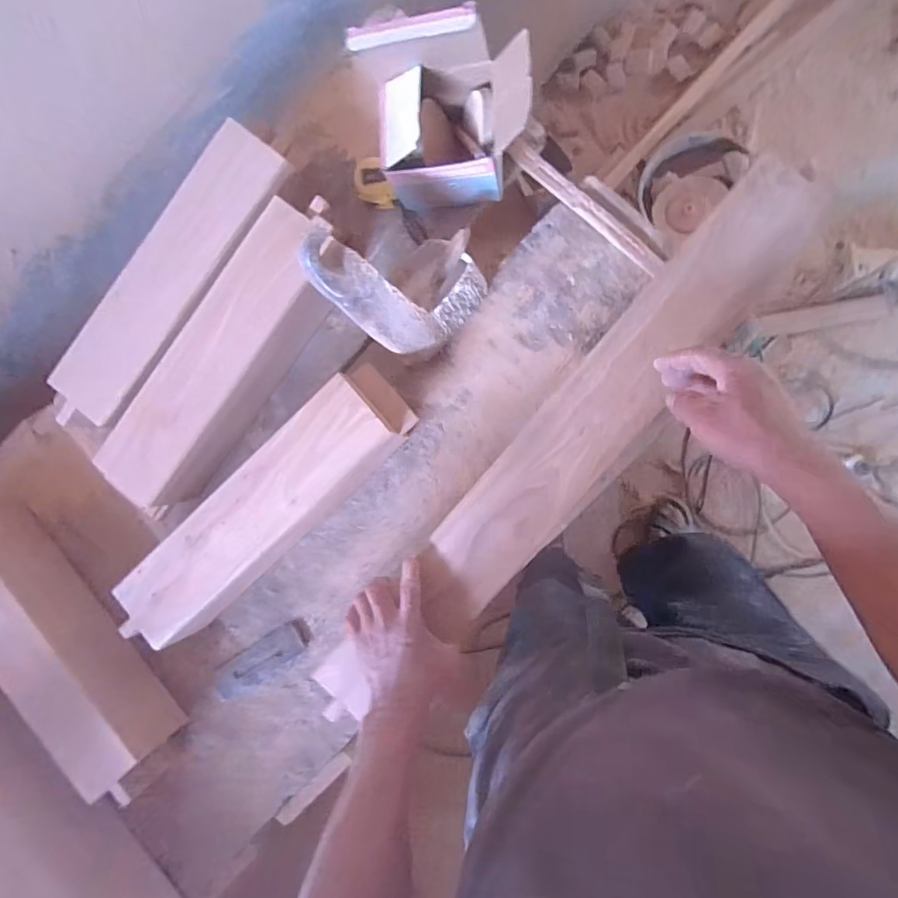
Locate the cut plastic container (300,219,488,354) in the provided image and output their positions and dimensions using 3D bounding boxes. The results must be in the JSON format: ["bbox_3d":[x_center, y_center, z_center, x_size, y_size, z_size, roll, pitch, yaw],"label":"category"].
[{"bbox_3d":[-0.054,-0.184,0.585,0.062,0.250,0.125,5,90,49],"label":"cut plastic container"}]

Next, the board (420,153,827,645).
[{"bbox_3d":[0.177,-0.046,0.549,0.103,0.032,0.608,40,94,6],"label":"board"}]

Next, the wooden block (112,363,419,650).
[{"bbox_3d":[-0.234,0.079,0.660,0.445,0.105,0.108,-43,84,6],"label":"wooden block"}]

